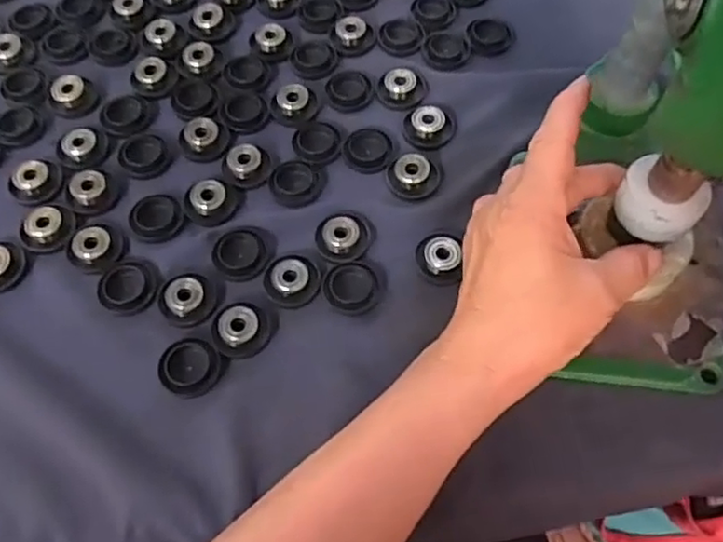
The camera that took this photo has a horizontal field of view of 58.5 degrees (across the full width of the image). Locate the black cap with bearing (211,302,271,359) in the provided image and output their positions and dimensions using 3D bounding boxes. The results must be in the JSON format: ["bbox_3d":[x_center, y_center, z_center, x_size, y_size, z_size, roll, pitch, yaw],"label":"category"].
[{"bbox_3d":[-0.068,0.032,0.360,0.031,0.009,0.030,0,63,0],"label":"black cap with bearing"}]

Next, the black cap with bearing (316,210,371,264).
[{"bbox_3d":[-0.011,-0.023,0.388,0.031,0.009,0.034,0,63,0],"label":"black cap with bearing"}]

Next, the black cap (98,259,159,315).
[{"bbox_3d":[-0.136,0.008,0.375,0.033,0.004,0.035,0,63,0],"label":"black cap"}]

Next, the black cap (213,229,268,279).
[{"bbox_3d":[-0.072,-0.011,0.385,0.031,0.004,0.034,0,63,0],"label":"black cap"}]

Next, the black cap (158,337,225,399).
[{"bbox_3d":[-0.094,0.052,0.352,0.034,0.004,0.031,0,63,0],"label":"black cap"}]

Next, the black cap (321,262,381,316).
[{"bbox_3d":[-0.006,0.009,0.374,0.032,0.005,0.032,0,63,0],"label":"black cap"}]

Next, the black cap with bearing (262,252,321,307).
[{"bbox_3d":[-0.041,0.004,0.374,0.032,0.007,0.031,0,63,0],"label":"black cap with bearing"}]

